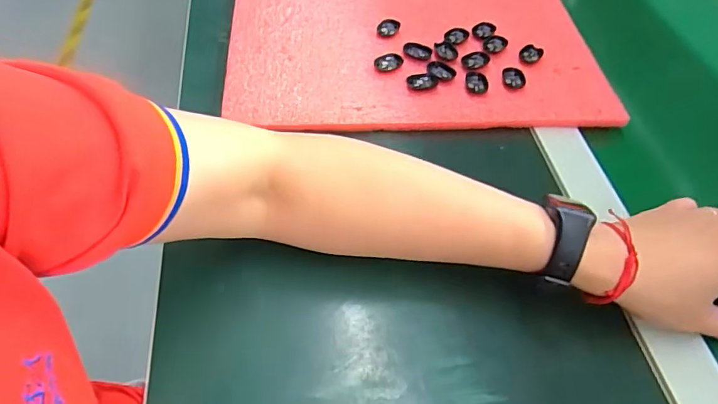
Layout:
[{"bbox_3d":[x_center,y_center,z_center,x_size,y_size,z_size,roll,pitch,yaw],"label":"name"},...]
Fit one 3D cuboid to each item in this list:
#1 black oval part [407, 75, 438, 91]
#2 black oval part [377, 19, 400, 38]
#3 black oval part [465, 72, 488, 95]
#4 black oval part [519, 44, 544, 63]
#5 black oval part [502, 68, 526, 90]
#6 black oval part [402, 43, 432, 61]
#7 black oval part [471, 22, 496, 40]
[{"bbox_3d":[0.057,-0.107,0.435,0.028,0.004,0.017,-8,54,-9],"label":"black oval part"},{"bbox_3d":[0.029,-0.171,0.481,0.019,0.006,0.024,24,56,14],"label":"black oval part"},{"bbox_3d":[0.106,-0.108,0.439,0.020,0.004,0.028,9,53,3],"label":"black oval part"},{"bbox_3d":[0.165,-0.142,0.470,0.018,0.007,0.028,30,57,18],"label":"black oval part"},{"bbox_3d":[0.141,-0.113,0.445,0.021,0.006,0.023,17,54,9],"label":"black oval part"},{"bbox_3d":[0.055,-0.141,0.458,0.026,0.004,0.017,17,54,9],"label":"black oval part"},{"bbox_3d":[0.125,-0.172,0.487,0.025,0.004,0.017,-37,64,-26],"label":"black oval part"}]

